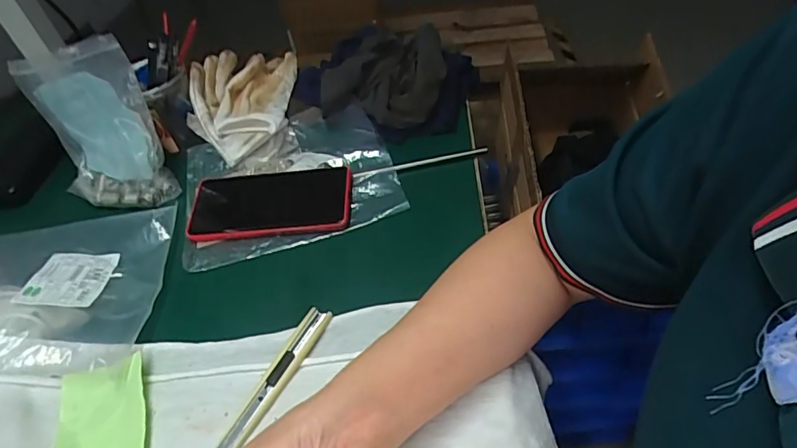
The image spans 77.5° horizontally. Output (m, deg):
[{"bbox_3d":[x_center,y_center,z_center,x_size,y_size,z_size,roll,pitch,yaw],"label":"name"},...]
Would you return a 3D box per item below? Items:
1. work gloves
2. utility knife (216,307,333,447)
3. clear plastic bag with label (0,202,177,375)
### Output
[{"bbox_3d":[-0.190,-0.156,0.621,0.116,0.081,0.187,-9,45,0],"label":"work gloves"},{"bbox_3d":[-0.095,0.120,0.377,0.017,0.017,0.130,19,52,25],"label":"utility knife"},{"bbox_3d":[-0.335,0.045,0.447,0.217,0.057,0.193,-9,45,0],"label":"clear plastic bag with label"}]

